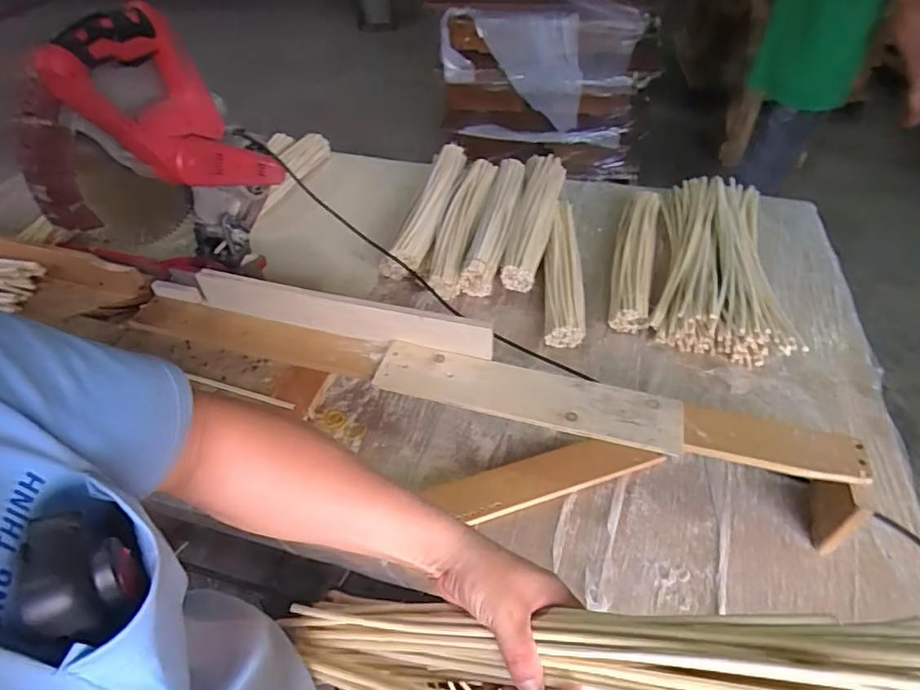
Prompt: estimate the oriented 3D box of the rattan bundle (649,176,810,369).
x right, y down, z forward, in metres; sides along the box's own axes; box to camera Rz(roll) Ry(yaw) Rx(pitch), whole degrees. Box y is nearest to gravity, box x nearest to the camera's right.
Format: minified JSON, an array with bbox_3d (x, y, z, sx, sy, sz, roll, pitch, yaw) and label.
[{"bbox_3d":[0.471,-0.175,1.005,0.214,0.067,0.509,9,47,10],"label":"rattan bundle"}]

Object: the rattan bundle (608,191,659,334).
[{"bbox_3d":[0.334,-0.185,1.008,0.070,0.070,0.392,12,48,13],"label":"rattan bundle"}]

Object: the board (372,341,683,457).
[{"bbox_3d":[0.077,0.057,0.650,0.361,0.012,0.081,11,47,12],"label":"board"}]

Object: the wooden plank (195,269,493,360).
[{"bbox_3d":[-0.163,-0.042,0.716,0.419,0.064,0.015,12,48,13],"label":"wooden plank"}]

